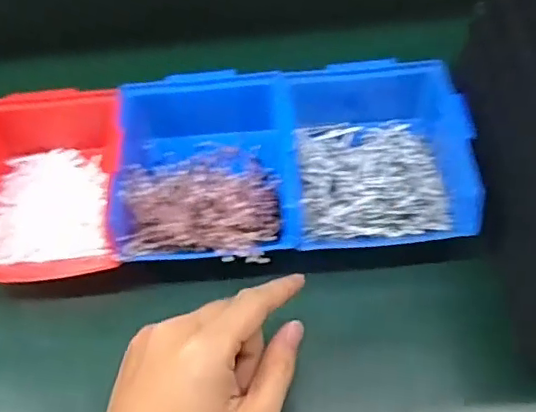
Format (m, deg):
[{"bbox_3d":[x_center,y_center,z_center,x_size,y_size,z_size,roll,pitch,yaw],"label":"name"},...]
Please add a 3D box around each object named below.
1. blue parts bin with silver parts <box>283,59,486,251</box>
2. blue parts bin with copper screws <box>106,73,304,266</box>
[{"bbox_3d":[0.077,-0.042,0.433,0.124,0.062,0.151,-5,60,0],"label":"blue parts bin with silver parts"},{"bbox_3d":[-0.044,-0.024,0.431,0.126,0.070,0.146,-1,60,2],"label":"blue parts bin with copper screws"}]

